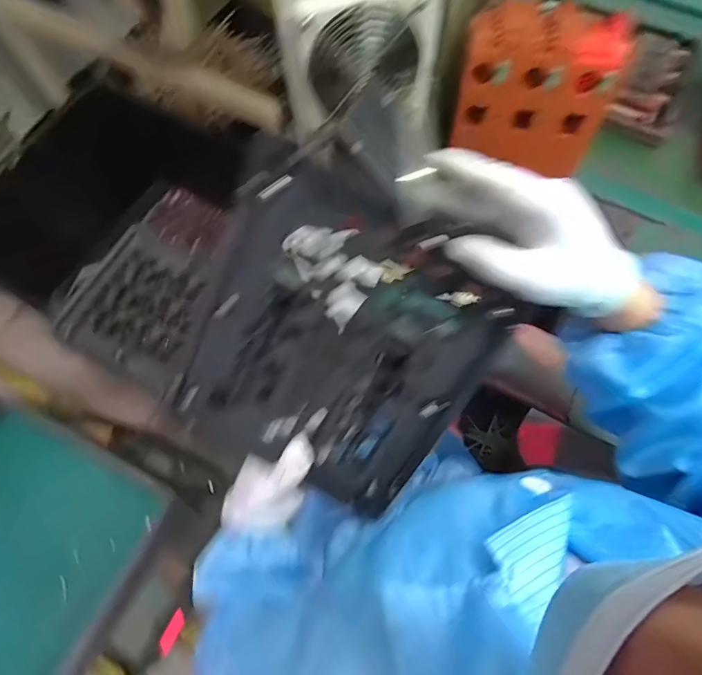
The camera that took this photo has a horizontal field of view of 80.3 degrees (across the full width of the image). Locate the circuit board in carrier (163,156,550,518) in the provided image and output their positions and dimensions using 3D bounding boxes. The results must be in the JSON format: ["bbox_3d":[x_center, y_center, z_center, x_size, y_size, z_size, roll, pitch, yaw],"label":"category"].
[{"bbox_3d":[-0.013,0.014,0.345,0.218,0.025,0.250,30,113,-6],"label":"circuit board in carrier"}]

